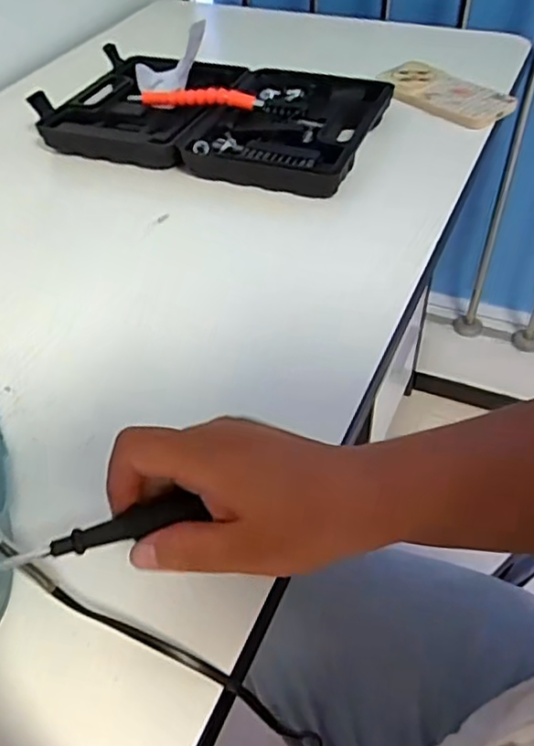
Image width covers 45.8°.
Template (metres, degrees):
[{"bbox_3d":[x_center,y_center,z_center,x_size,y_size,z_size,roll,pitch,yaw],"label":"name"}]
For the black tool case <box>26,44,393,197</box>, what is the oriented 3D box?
[{"bbox_3d":[-0.063,-0.294,0.699,0.368,0.042,0.232,15,48,17],"label":"black tool case"}]

